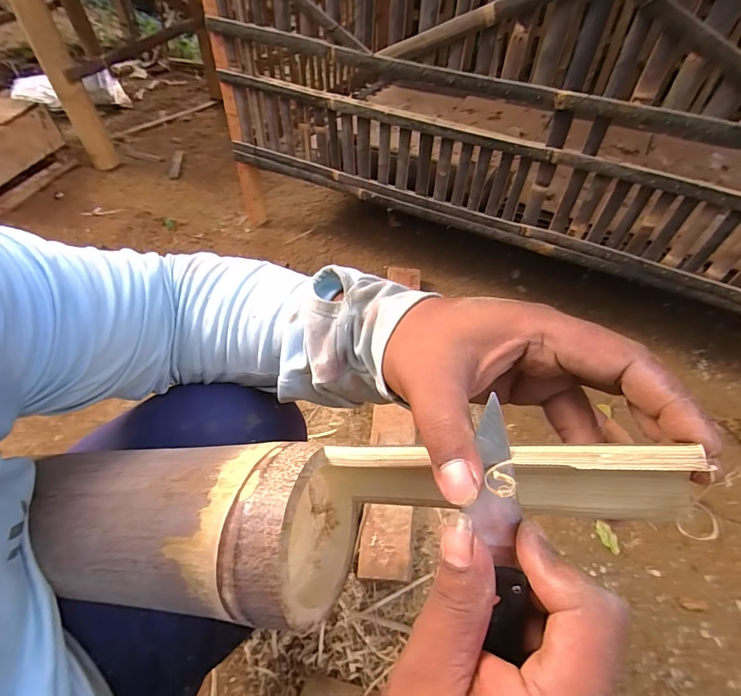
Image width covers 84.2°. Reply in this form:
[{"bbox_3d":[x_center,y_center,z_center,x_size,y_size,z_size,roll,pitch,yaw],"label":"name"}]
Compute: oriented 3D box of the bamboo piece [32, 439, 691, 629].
[{"bbox_3d":[-0.025,0.081,0.196,0.311,0.079,0.081,-7,51,6],"label":"bamboo piece"}]

